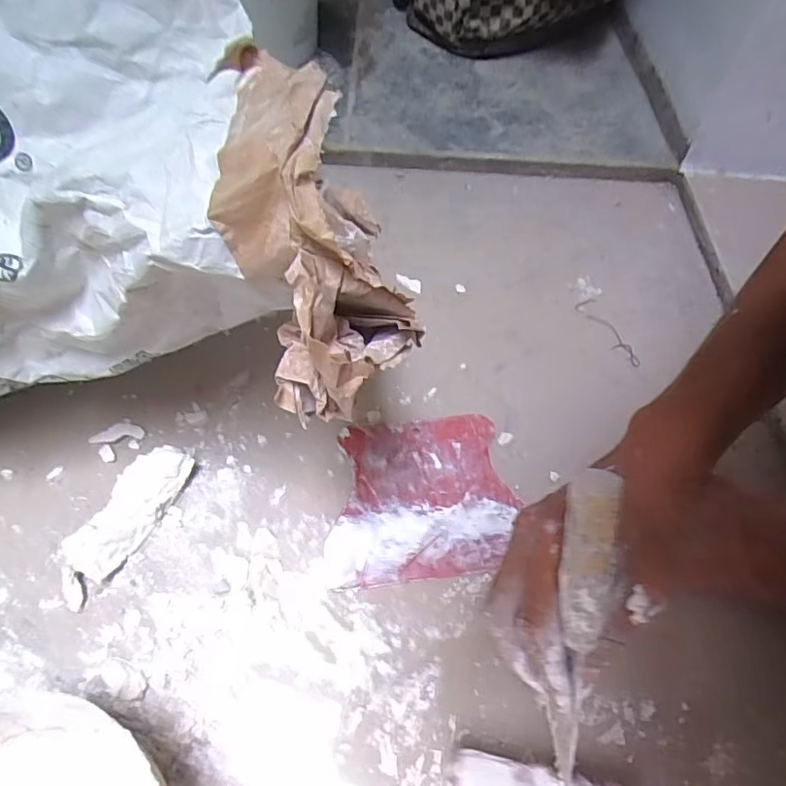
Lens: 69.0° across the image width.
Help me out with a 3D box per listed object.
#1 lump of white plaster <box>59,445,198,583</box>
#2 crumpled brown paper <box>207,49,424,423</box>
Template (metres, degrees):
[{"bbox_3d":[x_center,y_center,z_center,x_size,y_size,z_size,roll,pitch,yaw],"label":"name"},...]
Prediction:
[{"bbox_3d":[-0.199,0.089,0.435,0.042,0.024,0.105,25,60,13],"label":"lump of white plaster"},{"bbox_3d":[-0.039,-0.070,0.262,0.074,0.165,0.083,-22,24,-16],"label":"crumpled brown paper"}]

